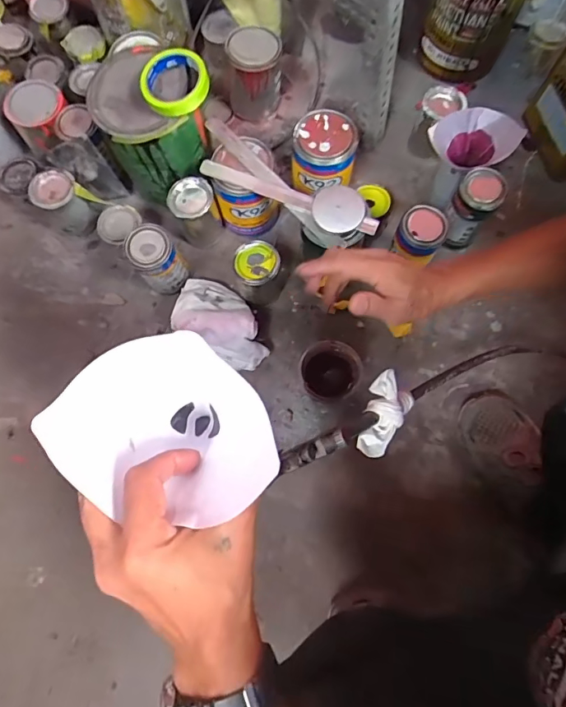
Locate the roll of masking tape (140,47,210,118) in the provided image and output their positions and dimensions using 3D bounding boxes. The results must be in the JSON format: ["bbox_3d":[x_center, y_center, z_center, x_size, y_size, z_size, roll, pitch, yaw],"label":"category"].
[{"bbox_3d":[-0.156,-0.391,0.658,0.098,0.035,0.086,-5,74,0],"label":"roll of masking tape"}]

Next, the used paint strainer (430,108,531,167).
[{"bbox_3d":[0.292,-0.330,0.714,0.126,0.091,0.080,24,76,7],"label":"used paint strainer"}]

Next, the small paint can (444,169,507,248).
[{"bbox_3d":[0.300,-0.230,0.742,0.068,0.134,0.072,34,78,8],"label":"small paint can"}]

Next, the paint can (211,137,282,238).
[{"bbox_3d":[-0.060,-0.276,0.785,0.110,0.151,0.098,9,76,3],"label":"paint can"}]

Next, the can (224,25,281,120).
[{"bbox_3d":[-0.052,-0.511,0.830,0.089,0.124,0.088,0,74,1],"label":"can"}]

